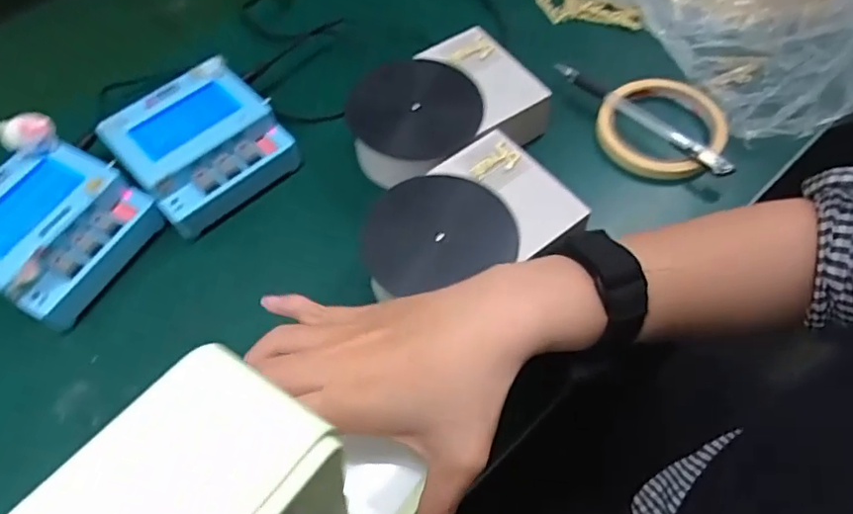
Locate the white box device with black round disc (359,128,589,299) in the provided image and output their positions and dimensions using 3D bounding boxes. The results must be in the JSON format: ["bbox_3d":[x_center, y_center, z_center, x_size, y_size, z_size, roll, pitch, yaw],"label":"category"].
[{"bbox_3d":[0.026,-0.015,0.392,0.136,0.046,0.092,-31,61,-15],"label":"white box device with black round disc"}]

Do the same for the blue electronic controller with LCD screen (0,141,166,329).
[{"bbox_3d":[-0.249,-0.016,0.397,0.098,0.058,0.101,24,63,18],"label":"blue electronic controller with LCD screen"}]

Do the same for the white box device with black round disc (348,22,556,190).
[{"bbox_3d":[0.014,-0.106,0.440,0.143,0.052,0.109,-36,62,-17],"label":"white box device with black round disc"}]

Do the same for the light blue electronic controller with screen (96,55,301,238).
[{"bbox_3d":[-0.163,-0.081,0.428,0.105,0.048,0.099,-38,63,-18],"label":"light blue electronic controller with screen"}]

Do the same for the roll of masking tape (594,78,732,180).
[{"bbox_3d":[0.183,-0.100,0.458,0.094,0.024,0.092,-2,58,3],"label":"roll of masking tape"}]

